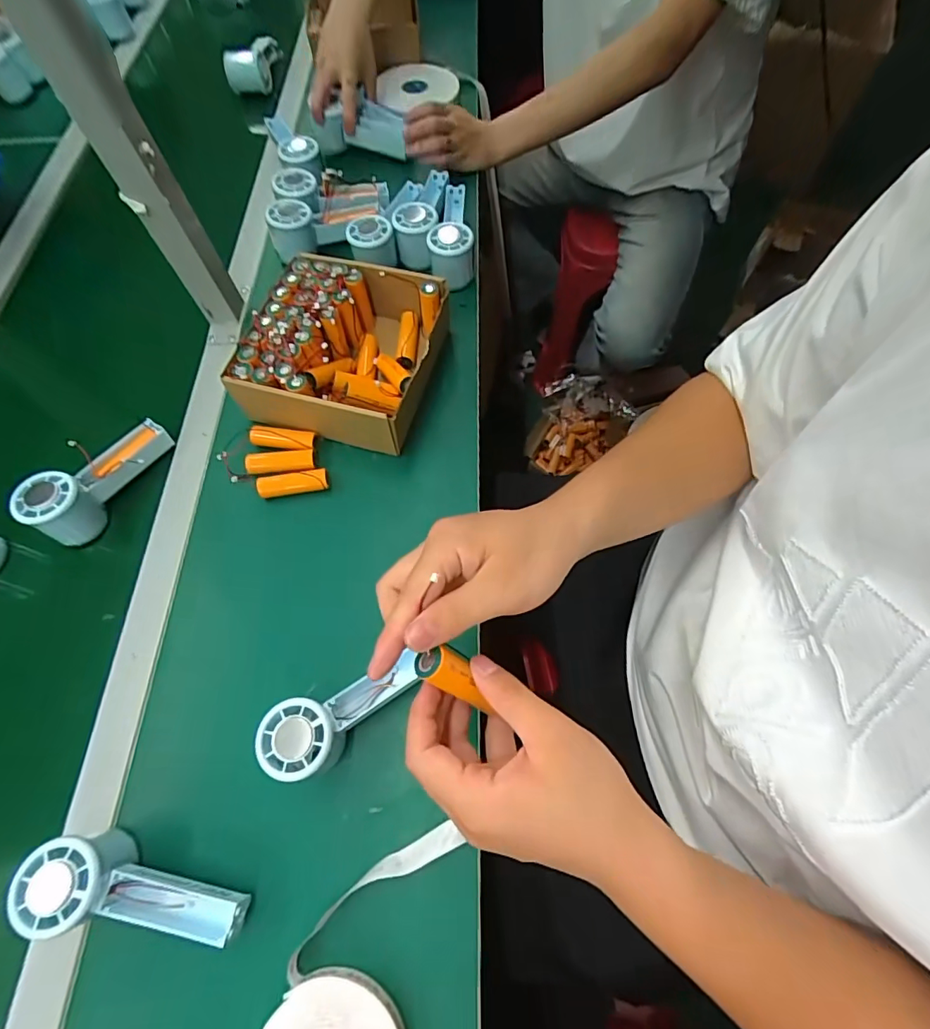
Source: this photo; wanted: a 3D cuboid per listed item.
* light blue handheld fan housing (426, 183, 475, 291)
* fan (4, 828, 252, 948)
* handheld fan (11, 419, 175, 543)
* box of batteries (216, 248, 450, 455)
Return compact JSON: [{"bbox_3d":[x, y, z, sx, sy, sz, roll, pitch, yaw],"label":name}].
[{"bbox_3d":[-0.018,-0.371,0.651,0.055,0.067,0.159,-2,65,2],"label":"light blue handheld fan housing"},{"bbox_3d":[-0.241,0.280,0.371,0.154,0.056,0.056,15,66,-4],"label":"fan"},{"bbox_3d":[-0.370,-0.038,0.513,0.049,0.058,0.144,41,73,19],"label":"handheld fan"},{"bbox_3d":[-0.131,-0.179,0.559,0.190,0.084,0.200,14,66,9],"label":"box of batteries"}]

